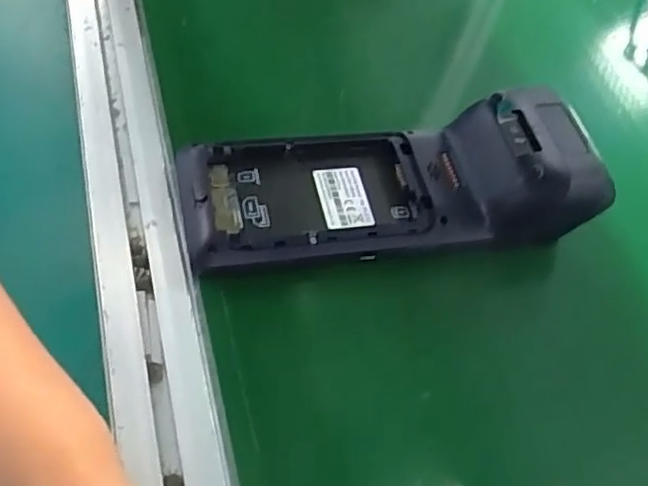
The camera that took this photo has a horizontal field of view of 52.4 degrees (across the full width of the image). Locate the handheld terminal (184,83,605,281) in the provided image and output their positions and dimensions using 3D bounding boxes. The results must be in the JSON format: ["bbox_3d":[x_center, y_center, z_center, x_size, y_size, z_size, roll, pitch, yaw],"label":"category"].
[{"bbox_3d":[0.035,-0.035,0.343,0.212,0.044,0.072,-8,58,-8],"label":"handheld terminal"}]

